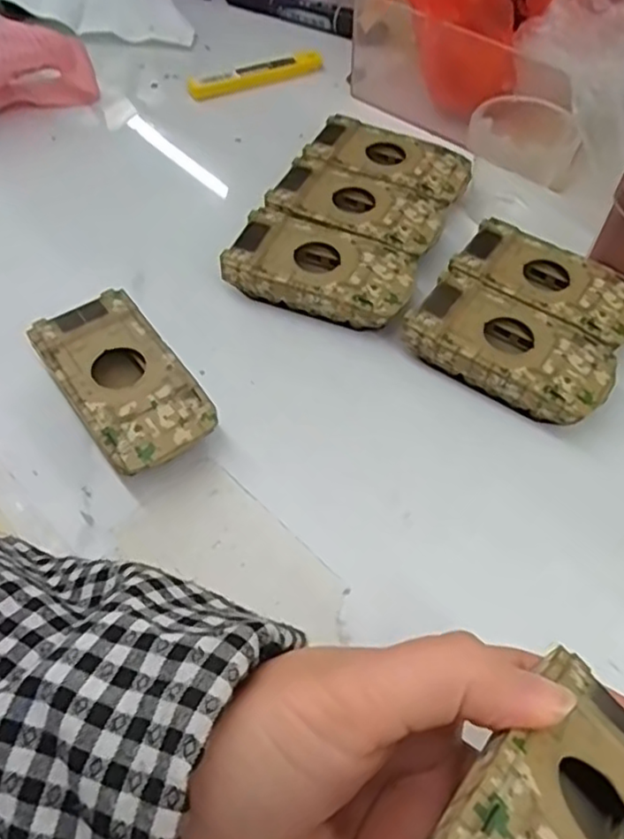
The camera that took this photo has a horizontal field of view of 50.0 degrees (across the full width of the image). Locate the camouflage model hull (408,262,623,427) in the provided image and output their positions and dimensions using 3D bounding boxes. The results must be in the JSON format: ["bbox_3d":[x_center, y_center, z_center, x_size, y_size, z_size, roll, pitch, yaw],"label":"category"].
[{"bbox_3d":[0.097,-0.032,0.330,0.095,0.026,0.050,28,59,16],"label":"camouflage model hull"}]

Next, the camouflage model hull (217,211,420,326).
[{"bbox_3d":[0.005,-0.078,0.358,0.094,0.024,0.052,19,56,11],"label":"camouflage model hull"}]

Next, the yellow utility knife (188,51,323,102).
[{"bbox_3d":[-0.039,-0.251,0.489,0.103,0.012,0.015,-22,59,-17],"label":"yellow utility knife"}]

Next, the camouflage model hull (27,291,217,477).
[{"bbox_3d":[-0.086,-0.015,0.310,0.049,0.025,0.093,-31,62,-22],"label":"camouflage model hull"}]

